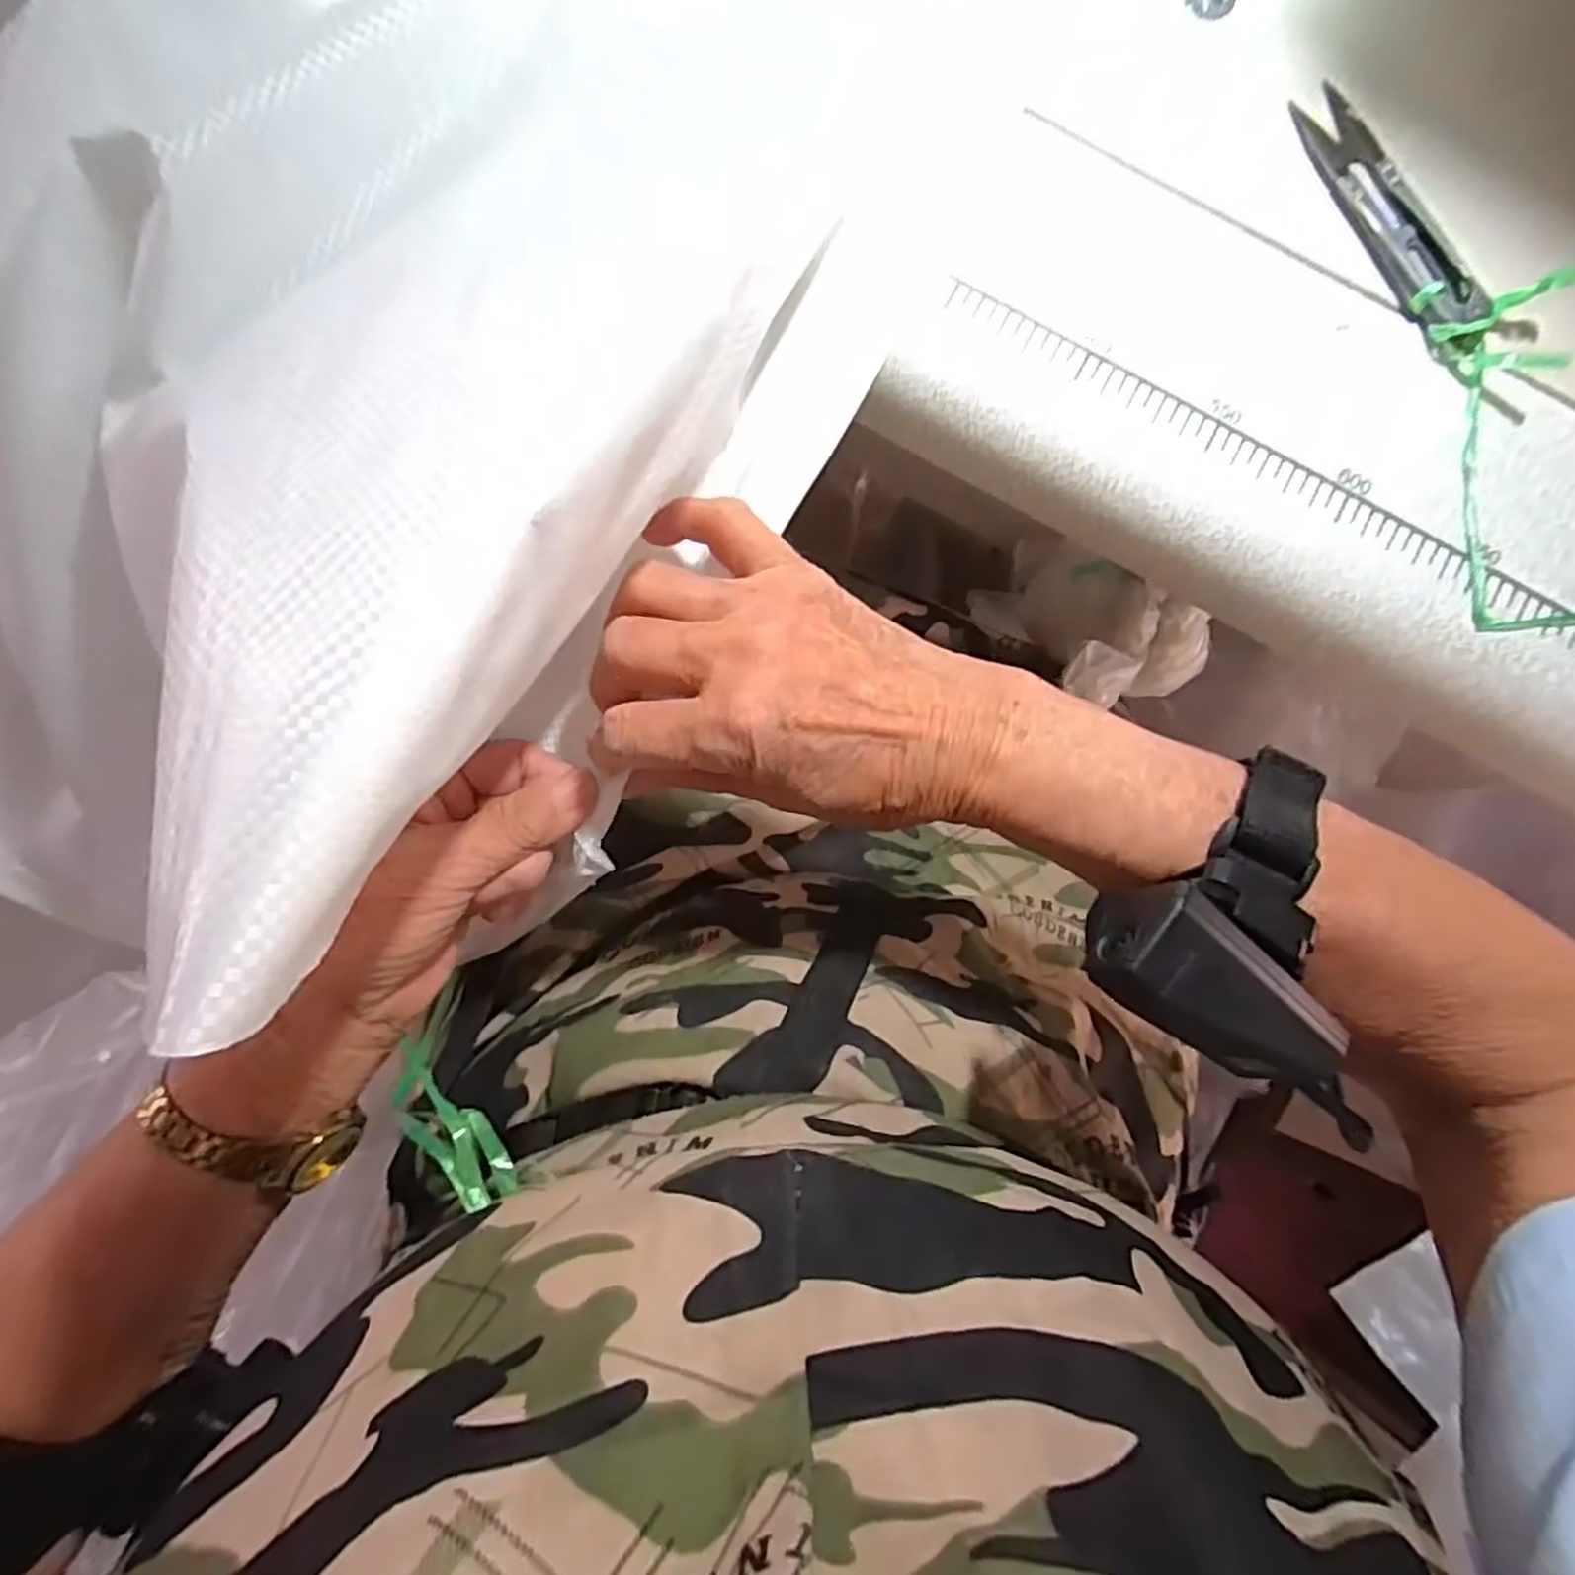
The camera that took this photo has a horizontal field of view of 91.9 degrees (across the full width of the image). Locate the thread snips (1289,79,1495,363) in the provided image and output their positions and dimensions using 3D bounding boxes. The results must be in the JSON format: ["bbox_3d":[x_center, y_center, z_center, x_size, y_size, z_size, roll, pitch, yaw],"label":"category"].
[{"bbox_3d":[0.206,-0.194,0.258,0.024,0.012,0.103,-27,88,-4],"label":"thread snips"}]

